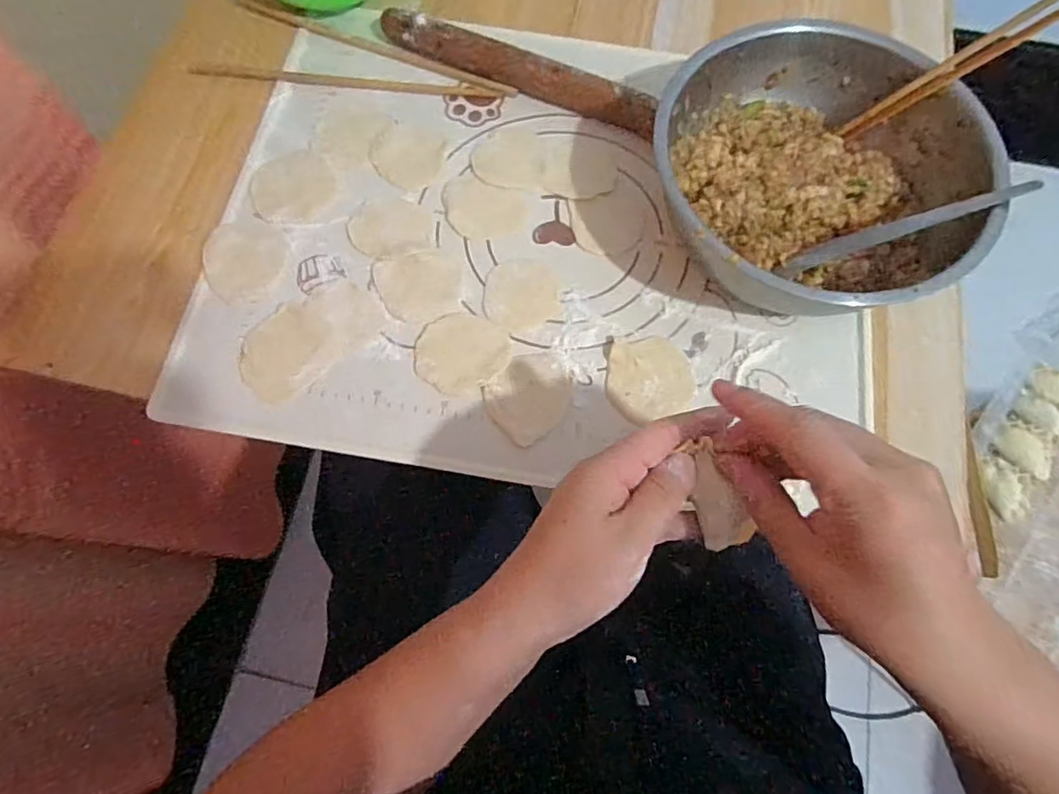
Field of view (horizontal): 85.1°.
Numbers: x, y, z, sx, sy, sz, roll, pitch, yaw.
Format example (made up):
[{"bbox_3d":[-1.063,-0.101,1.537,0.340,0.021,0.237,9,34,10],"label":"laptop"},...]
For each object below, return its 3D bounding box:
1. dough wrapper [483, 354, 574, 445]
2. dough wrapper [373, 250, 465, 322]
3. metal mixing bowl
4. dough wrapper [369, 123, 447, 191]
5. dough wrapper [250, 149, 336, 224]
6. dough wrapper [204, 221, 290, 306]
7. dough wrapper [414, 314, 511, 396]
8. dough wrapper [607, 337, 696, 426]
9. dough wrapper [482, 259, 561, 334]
[{"bbox_3d":[0.001,-0.002,0.413,0.051,0.004,0.064,42,79,5],"label":"dough wrapper"},{"bbox_3d":[-0.082,-0.085,0.434,0.063,0.004,0.057,-15,72,-7],"label":"dough wrapper"},{"bbox_3d":[0.195,-0.154,0.423,0.212,0.083,0.223,0,71,-1],"label":"metal mixing bowl"},{"bbox_3d":[-0.097,-0.196,0.463,0.062,0.004,0.058,0,71,-1],"label":"dough wrapper"},{"bbox_3d":[-0.189,-0.169,0.461,0.065,0.004,0.070,0,71,-1],"label":"dough wrapper"},{"bbox_3d":[-0.215,-0.107,0.439,0.062,0.004,0.071,-30,74,-11],"label":"dough wrapper"},{"bbox_3d":[-0.050,-0.033,0.418,0.063,0.004,0.062,36,74,11],"label":"dough wrapper"},{"bbox_3d":[0.087,-0.014,0.415,0.062,0.005,0.060,0,71,-1],"label":"dough wrapper"},{"bbox_3d":[-0.005,-0.078,0.434,0.055,0.004,0.062,15,71,4],"label":"dough wrapper"}]

